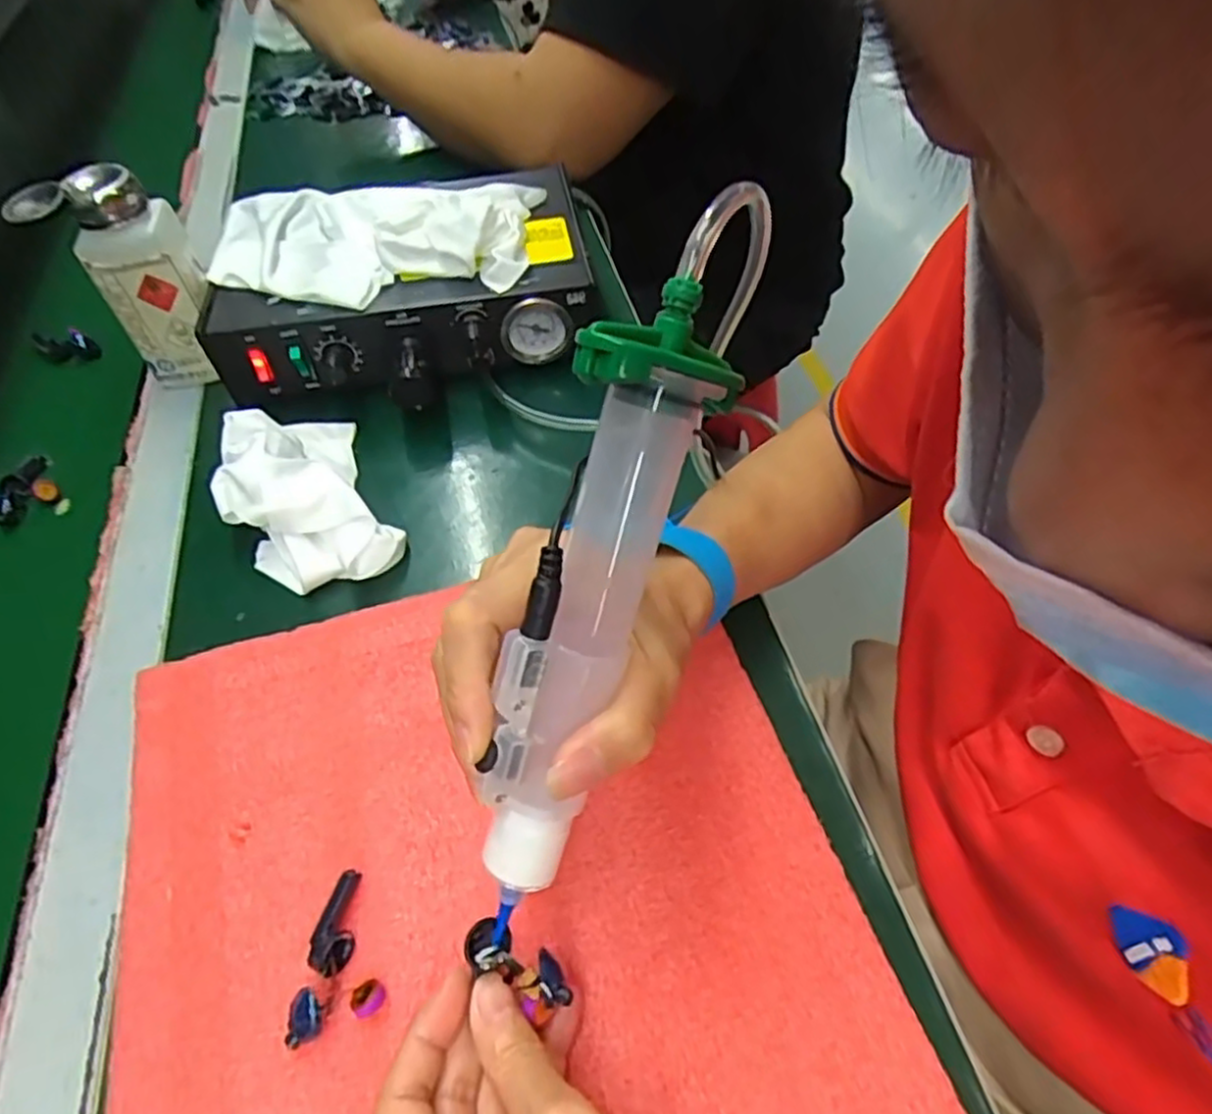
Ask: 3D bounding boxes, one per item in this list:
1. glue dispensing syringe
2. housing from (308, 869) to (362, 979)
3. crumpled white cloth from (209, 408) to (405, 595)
[{"bbox_3d":[-0.003,0.007,0.204,0.028,0.209,0.036,23,13,20],"label":"glue dispensing syringe"},{"bbox_3d":[-0.099,0.135,0.273,0.013,0.010,0.034,-2,52,3],"label":"housing"},{"bbox_3d":[-0.165,-0.037,0.403,0.080,0.042,0.133,-28,56,-17],"label":"crumpled white cloth"}]

